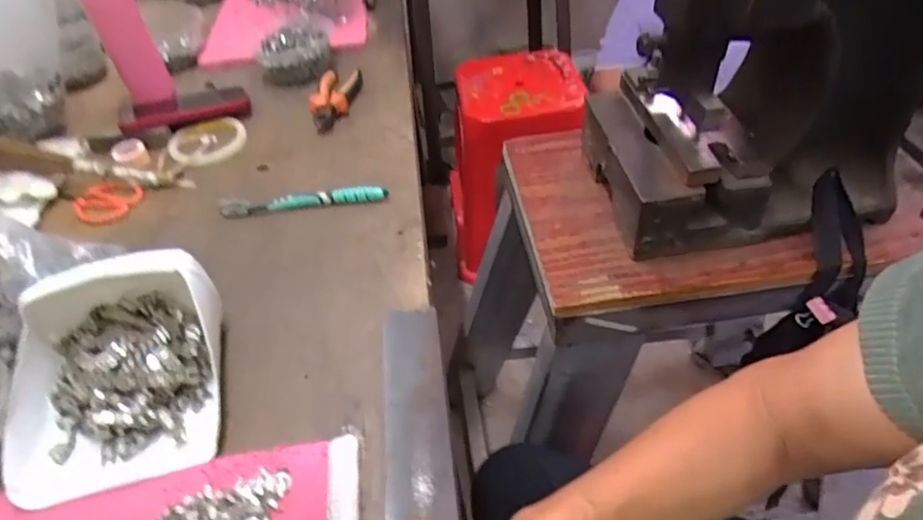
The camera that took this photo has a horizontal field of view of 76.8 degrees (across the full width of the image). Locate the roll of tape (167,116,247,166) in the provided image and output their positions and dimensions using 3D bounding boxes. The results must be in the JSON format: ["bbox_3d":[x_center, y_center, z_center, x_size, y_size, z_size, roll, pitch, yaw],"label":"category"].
[{"bbox_3d":[-0.337,-0.161,0.781,0.102,0.011,0.102,-4,44,4],"label":"roll of tape"}]

